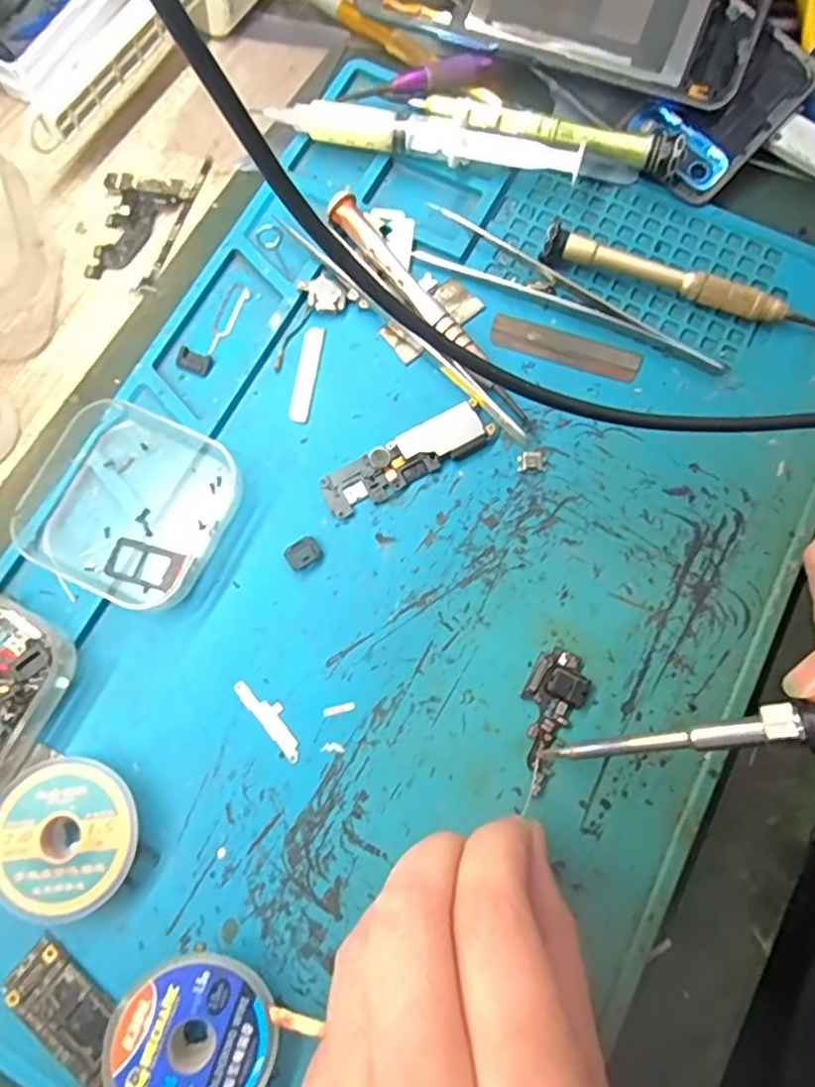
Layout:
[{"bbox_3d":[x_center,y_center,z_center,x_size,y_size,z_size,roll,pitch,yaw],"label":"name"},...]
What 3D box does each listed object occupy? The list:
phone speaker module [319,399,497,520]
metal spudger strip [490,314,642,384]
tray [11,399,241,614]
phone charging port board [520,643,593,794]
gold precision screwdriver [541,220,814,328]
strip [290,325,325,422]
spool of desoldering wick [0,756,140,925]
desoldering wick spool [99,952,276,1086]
[{"bbox_3d":[0.000,-0.031,0.227,0.065,0.005,0.017,-28,78,-6],"label":"phone speaker module"},{"bbox_3d":[0.060,-0.076,0.238,0.056,0.004,0.014,18,77,5],"label":"metal spudger strip"},{"bbox_3d":[-0.099,-0.015,0.219,0.066,0.017,0.064,21,78,6],"label":"tray"},{"bbox_3d":[0.045,0.057,0.205,0.019,0.004,0.044,28,79,7],"label":"phone charging port board"},{"bbox_3d":[0.107,-0.099,0.235,0.113,0.015,0.010,16,77,5],"label":"gold precision screwdriver"},{"bbox_3d":[-0.038,-0.065,0.236,0.008,0.004,0.038,9,77,3],"label":"strip"},{"bbox_3d":[-0.106,0.091,0.195,0.045,0.014,0.044,0,76,1],"label":"spool of desoldering wick"},{"bbox_3d":[-0.061,0.143,0.179,0.044,0.017,0.043,0,76,1],"label":"desoldering wick spool"}]

